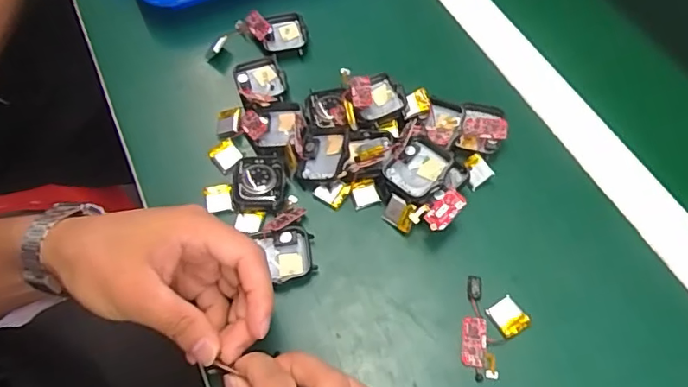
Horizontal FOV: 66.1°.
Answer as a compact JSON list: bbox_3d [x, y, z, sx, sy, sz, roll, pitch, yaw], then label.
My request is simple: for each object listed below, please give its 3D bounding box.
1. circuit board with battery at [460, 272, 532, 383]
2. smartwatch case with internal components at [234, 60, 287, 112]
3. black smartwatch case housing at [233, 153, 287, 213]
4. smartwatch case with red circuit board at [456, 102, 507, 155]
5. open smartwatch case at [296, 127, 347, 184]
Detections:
[{"bbox_3d":[0.087,0.085,0.328,0.041,0.004,0.055,28,64,15],"label":"circuit board with battery"},{"bbox_3d":[-0.067,-0.088,0.428,0.036,0.012,0.050,-17,62,-9],"label":"smartwatch case with internal components"},{"bbox_3d":[-0.059,-0.009,0.373,0.034,0.012,0.045,-4,60,-2],"label":"black smartwatch case housing"},{"bbox_3d":[0.105,-0.049,0.401,0.033,0.017,0.042,14,64,9],"label":"smartwatch case with red circuit board"},{"bbox_3d":[-0.015,-0.028,0.380,0.033,0.015,0.041,9,61,5],"label":"open smartwatch case"}]

